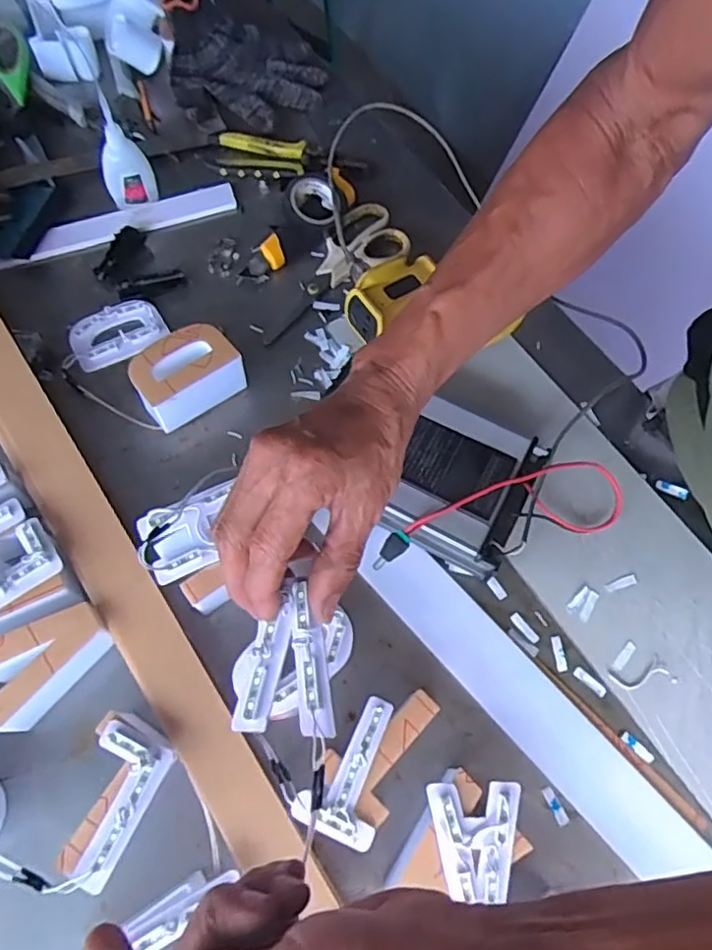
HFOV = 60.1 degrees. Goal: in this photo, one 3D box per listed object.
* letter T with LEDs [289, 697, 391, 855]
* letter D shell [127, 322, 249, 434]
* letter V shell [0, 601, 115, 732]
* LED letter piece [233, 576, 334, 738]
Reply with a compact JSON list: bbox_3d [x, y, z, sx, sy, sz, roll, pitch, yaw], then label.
[{"bbox_3d":[-0.001,0.182,0.385,0.050,0.008,0.084,24,67,6],"label":"letter T with LEDs"},{"bbox_3d":[-0.142,-0.085,0.519,0.085,0.043,0.060,-31,72,-14],"label":"letter D shell"},{"bbox_3d":[-0.214,0.127,0.430,0.084,0.048,0.059,-36,73,-16],"label":"letter V shell"},{"bbox_3d":[-0.035,0.094,0.322,0.050,0.016,0.075,5,67,-1],"label":"LED letter piece"}]

